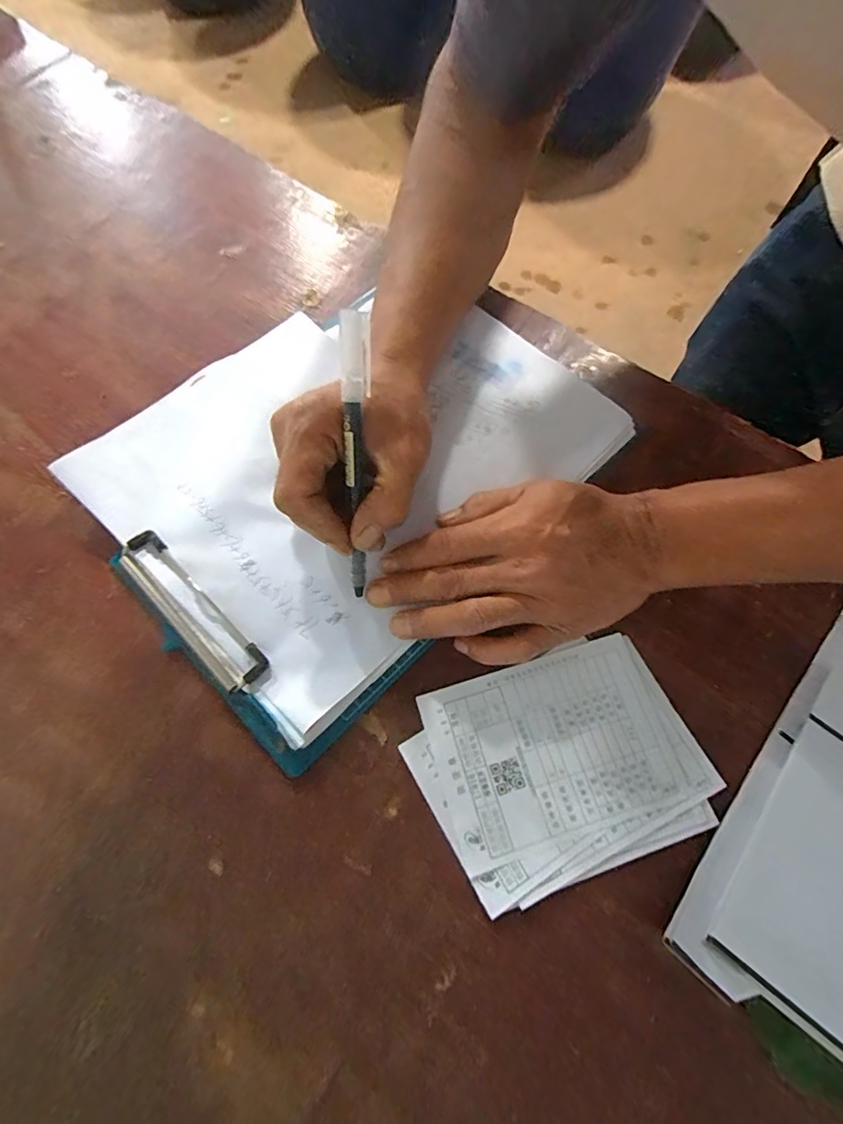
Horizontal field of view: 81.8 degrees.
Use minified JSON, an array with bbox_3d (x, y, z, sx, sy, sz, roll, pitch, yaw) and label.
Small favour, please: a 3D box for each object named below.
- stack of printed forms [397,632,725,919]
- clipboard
[{"bbox_3d":[0.075,0.109,0.269,0.148,0.006,0.111,-18,72,-7],"label":"stack of printed forms"},{"bbox_3d":[-0.046,-0.069,0.321,0.239,0.021,0.312,42,75,13],"label":"clipboard"}]

